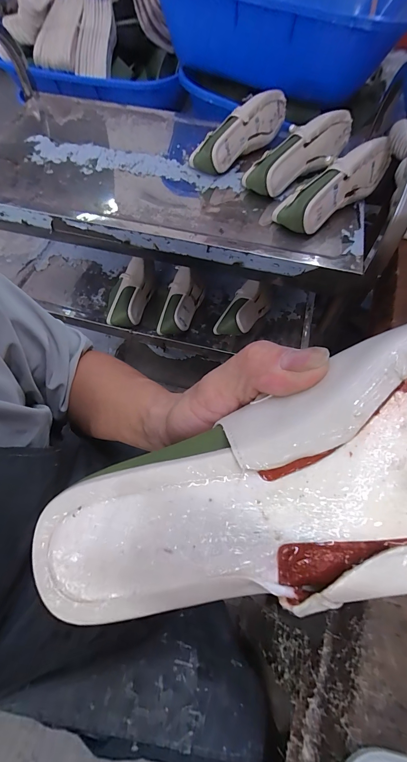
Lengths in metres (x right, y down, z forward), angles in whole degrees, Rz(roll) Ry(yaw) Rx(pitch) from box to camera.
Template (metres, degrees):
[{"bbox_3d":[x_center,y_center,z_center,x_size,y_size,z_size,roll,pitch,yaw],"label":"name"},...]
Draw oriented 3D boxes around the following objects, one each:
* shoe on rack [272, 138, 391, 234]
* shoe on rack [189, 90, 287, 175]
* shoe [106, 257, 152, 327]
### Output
[{"bbox_3d":[0.226,-0.333,0.521,0.215,0.083,0.075,-34,66,-18],"label":"shoe on rack"},{"bbox_3d":[0.081,-0.498,0.616,0.077,0.088,0.225,39,67,19],"label":"shoe on rack"},{"bbox_3d":[-0.186,-0.216,0.783,0.091,0.061,0.189,10,77,7],"label":"shoe"}]

